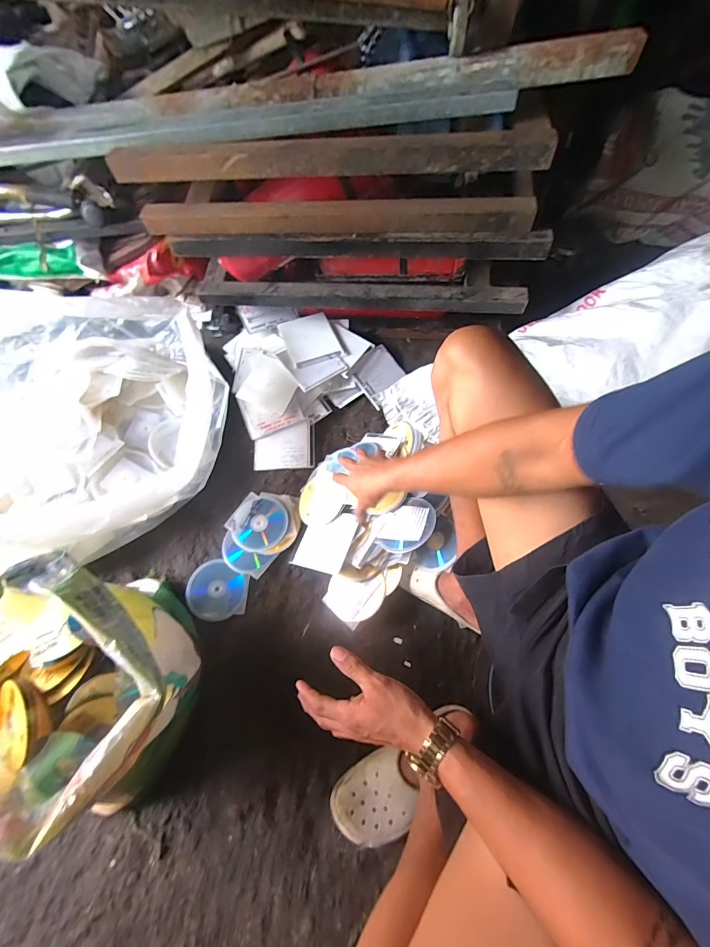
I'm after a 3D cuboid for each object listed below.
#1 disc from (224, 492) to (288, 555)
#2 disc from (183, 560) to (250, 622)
[{"bbox_3d":[-0.208,0.109,0.820,0.118,0.005,0.115,0,74,-1],"label":"disc"},{"bbox_3d":[-0.282,0.238,0.778,0.125,0.010,0.117,0,65,0],"label":"disc"}]

